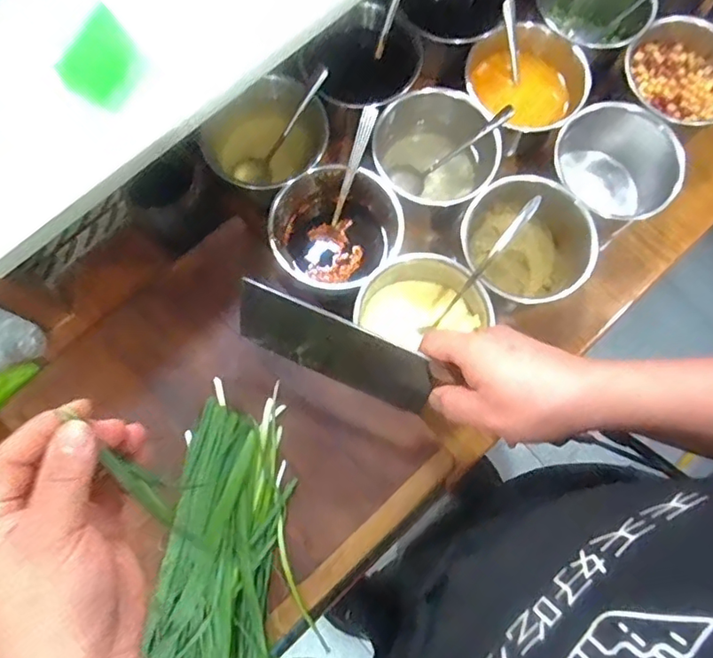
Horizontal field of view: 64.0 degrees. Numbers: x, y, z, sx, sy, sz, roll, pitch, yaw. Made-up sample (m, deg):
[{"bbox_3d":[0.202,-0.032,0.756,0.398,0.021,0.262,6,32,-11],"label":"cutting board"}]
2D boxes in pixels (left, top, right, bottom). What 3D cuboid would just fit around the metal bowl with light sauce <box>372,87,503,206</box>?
[{"bbox_3d":[0.085,-0.189,0.632,0.134,0.090,0.124,6,77,0],"label":"metal bowl with light sauce"}]

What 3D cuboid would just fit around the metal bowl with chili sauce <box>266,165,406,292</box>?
[{"bbox_3d":[-0.021,-0.102,0.611,0.135,0.074,0.124,0,77,-1],"label":"metal bowl with chili sauce"}]

